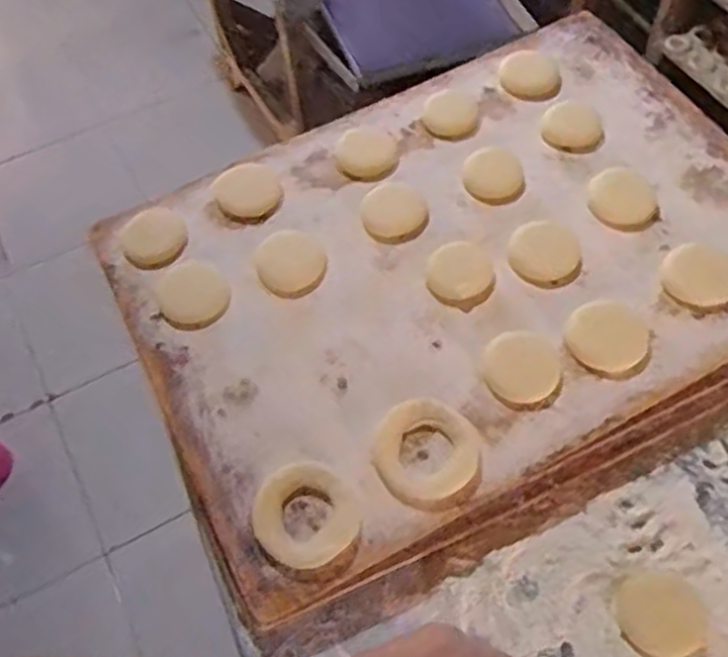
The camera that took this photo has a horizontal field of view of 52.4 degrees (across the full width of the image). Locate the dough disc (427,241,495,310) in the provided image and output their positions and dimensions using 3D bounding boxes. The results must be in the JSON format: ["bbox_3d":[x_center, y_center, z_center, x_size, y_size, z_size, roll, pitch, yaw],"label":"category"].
[{"bbox_3d":[0.089,-0.050,0.677,0.059,0.007,0.069,0,59,3],"label":"dough disc"}]

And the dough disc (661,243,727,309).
[{"bbox_3d":[0.302,-0.049,0.662,0.065,0.004,0.067,-2,59,3],"label":"dough disc"}]

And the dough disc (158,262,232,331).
[{"bbox_3d":[-0.157,-0.030,0.681,0.063,0.010,0.067,-2,59,3],"label":"dough disc"}]

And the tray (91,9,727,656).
[{"bbox_3d":[0.093,-0.053,0.703,0.596,0.059,0.435,-25,61,-11],"label":"tray"}]

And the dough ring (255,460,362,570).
[{"bbox_3d":[-0.046,0.145,0.576,0.076,0.008,0.082,-2,59,3],"label":"dough ring"}]

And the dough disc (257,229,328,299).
[{"bbox_3d":[-0.069,-0.063,0.698,0.065,0.007,0.068,-2,59,3],"label":"dough disc"}]

